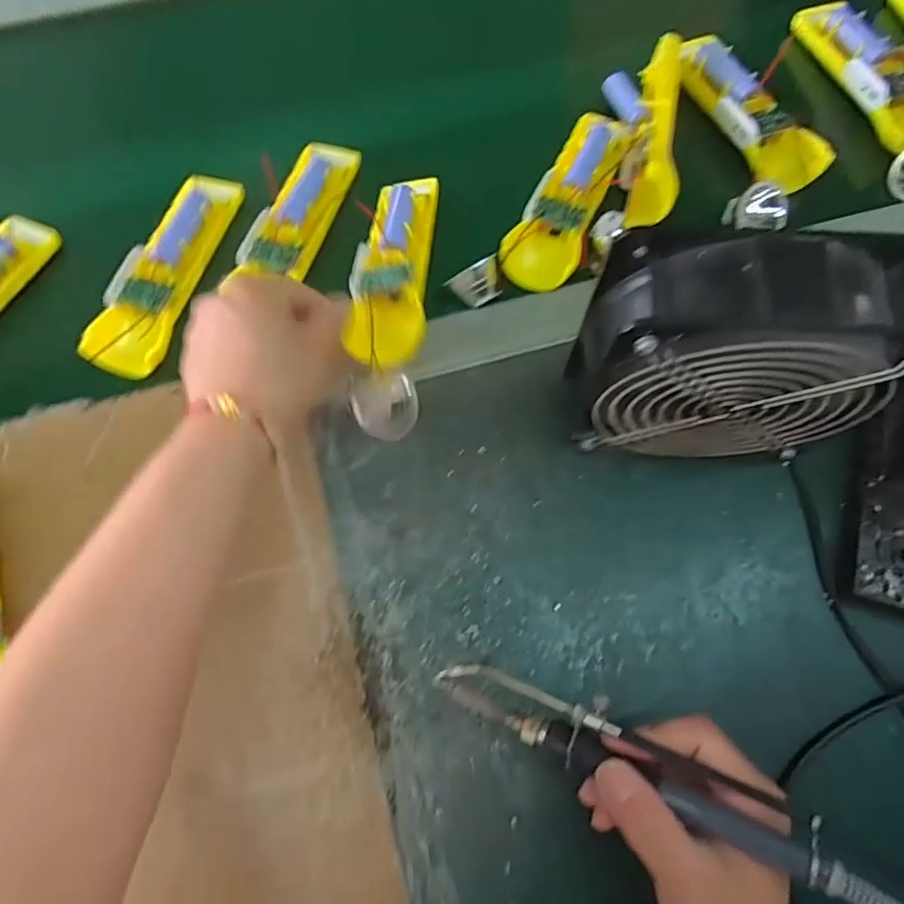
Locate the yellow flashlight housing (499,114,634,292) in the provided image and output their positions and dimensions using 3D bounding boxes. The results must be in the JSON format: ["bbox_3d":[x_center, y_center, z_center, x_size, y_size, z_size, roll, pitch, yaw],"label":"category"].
[{"bbox_3d":[0.085,-0.183,0.426,0.049,0.021,0.145,26,82,9],"label":"yellow flashlight housing"}]

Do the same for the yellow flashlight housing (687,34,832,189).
[{"bbox_3d":[0.224,-0.258,0.442,0.048,0.030,0.146,-20,71,-7],"label":"yellow flashlight housing"}]

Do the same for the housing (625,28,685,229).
[{"bbox_3d":[0.151,-0.238,0.431,0.029,0.035,0.154,8,78,1],"label":"housing"}]

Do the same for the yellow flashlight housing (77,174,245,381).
[{"bbox_3d":[-0.201,-0.129,0.415,0.051,0.023,0.166,13,70,5],"label":"yellow flashlight housing"}]

